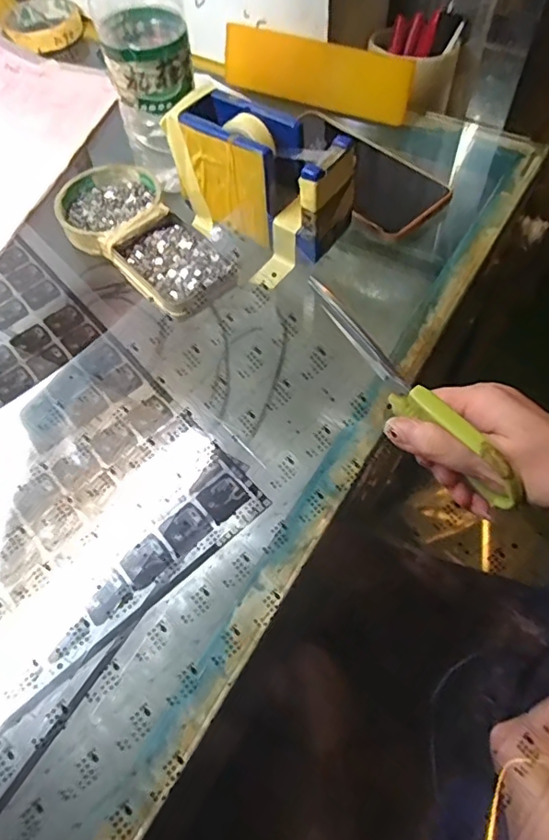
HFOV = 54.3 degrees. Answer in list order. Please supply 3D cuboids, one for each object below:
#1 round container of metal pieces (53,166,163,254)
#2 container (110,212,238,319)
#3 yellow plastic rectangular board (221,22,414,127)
[{"bbox_3d":[-0.130,-0.168,0.428,0.078,0.026,0.087,-11,59,-2],"label":"round container of metal pieces"},{"bbox_3d":[-0.072,-0.114,0.398,0.067,0.017,0.094,-38,64,-17],"label":"container"},{"bbox_3d":[0.035,-0.322,0.496,0.184,0.047,0.025,25,64,17],"label":"yellow plastic rectangular board"}]

